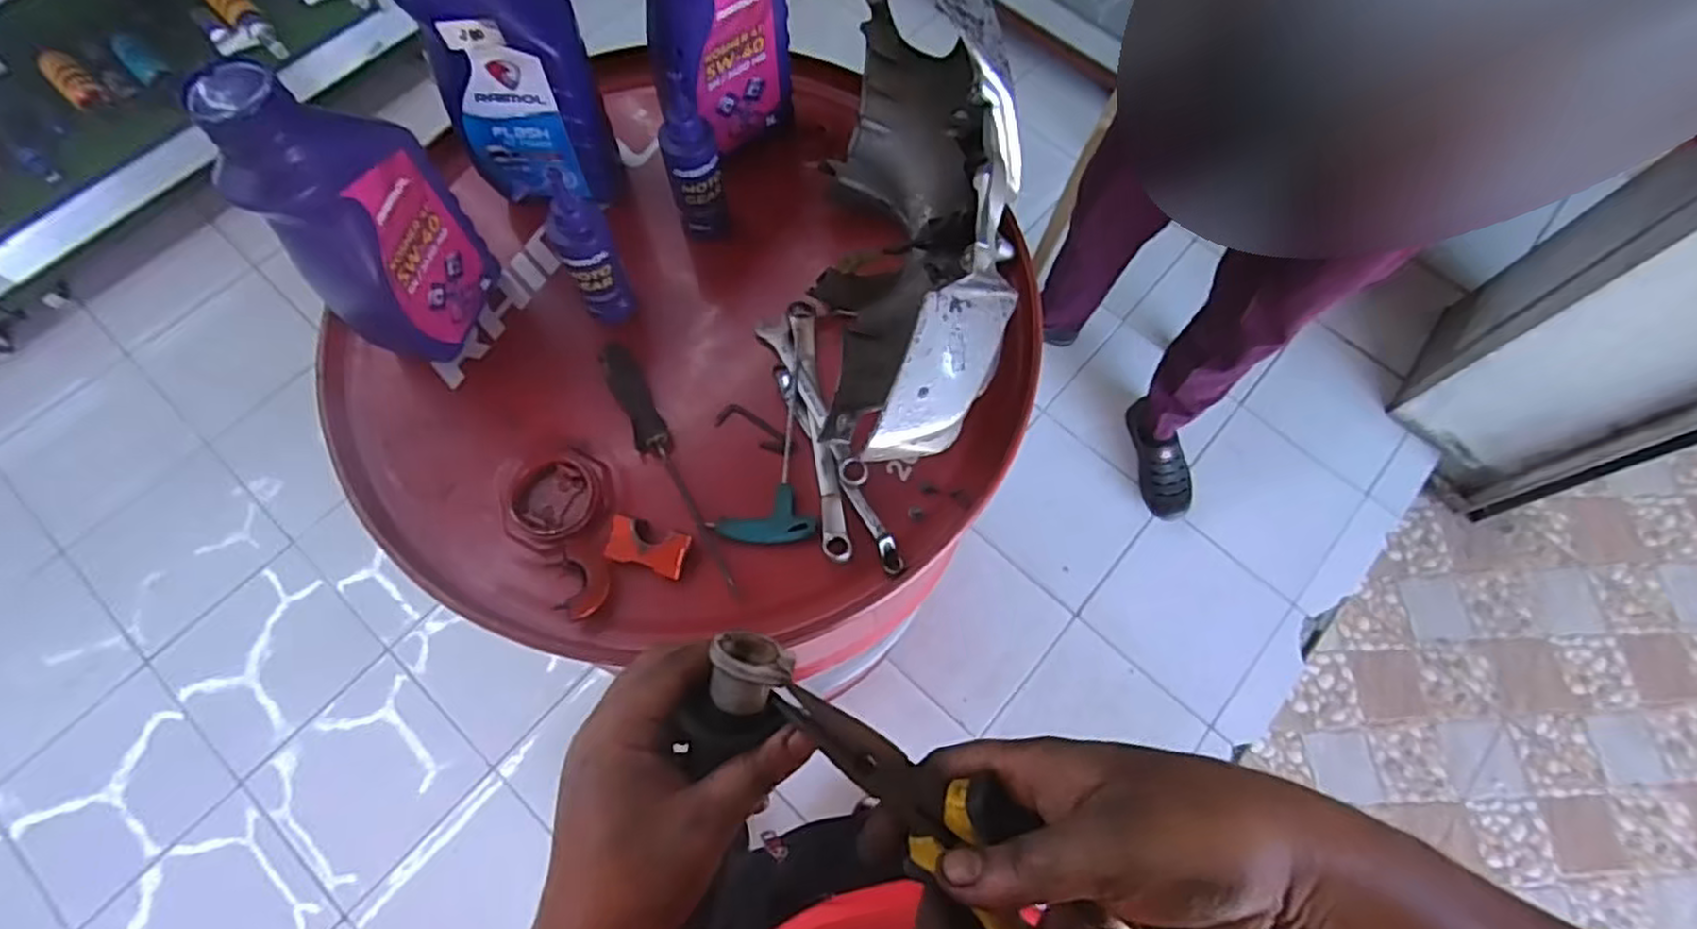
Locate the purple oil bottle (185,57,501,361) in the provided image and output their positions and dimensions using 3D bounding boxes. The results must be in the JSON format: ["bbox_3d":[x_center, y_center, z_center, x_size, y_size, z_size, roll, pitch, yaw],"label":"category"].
[{"bbox_3d":[-0.326,-0.161,0.497,0.058,0.227,0.114,16,70,4],"label":"purple oil bottle"}]

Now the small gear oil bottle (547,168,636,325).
[{"bbox_3d":[-0.192,-0.155,0.557,0.038,0.139,0.032,-22,72,-10],"label":"small gear oil bottle"}]

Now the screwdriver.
[{"bbox_3d":[-0.141,0.000,0.562,0.026,0.024,0.210,-24,72,-10],"label":"screwdriver"}]

